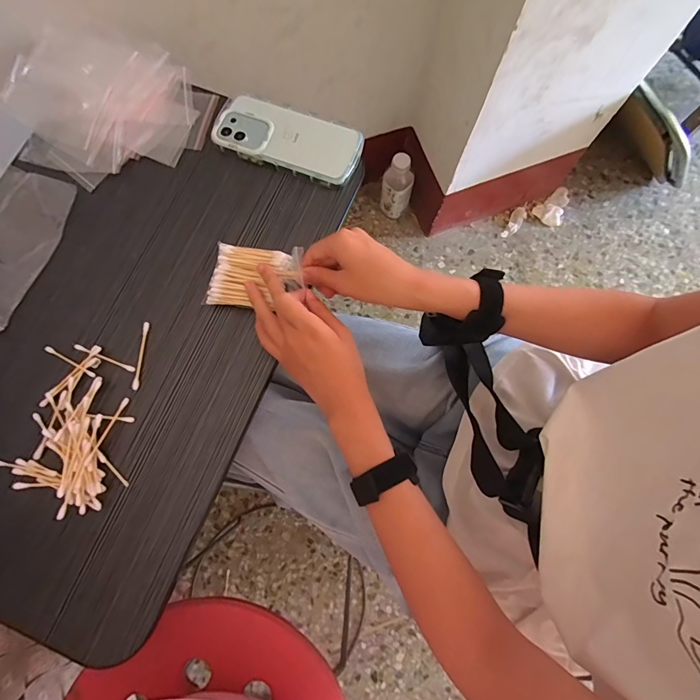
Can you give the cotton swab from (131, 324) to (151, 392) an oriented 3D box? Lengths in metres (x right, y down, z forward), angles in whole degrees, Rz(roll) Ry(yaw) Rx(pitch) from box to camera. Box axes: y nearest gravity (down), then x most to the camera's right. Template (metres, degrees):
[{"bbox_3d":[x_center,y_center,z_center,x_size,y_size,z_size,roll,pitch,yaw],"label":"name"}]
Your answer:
[{"bbox_3d":[-0.218,0.005,0.397,0.007,0.004,0.070,4,77,1],"label":"cotton swab"}]

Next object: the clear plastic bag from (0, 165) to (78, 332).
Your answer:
[{"bbox_3d":[-0.388,-0.117,0.420,0.117,0.014,0.177,23,78,5],"label":"clear plastic bag"}]

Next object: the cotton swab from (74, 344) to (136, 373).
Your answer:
[{"bbox_3d":[-0.255,0.008,0.396,0.071,0.004,0.006,21,78,5],"label":"cotton swab"}]

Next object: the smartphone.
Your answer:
[{"bbox_3d":[-0.073,-0.246,0.450,0.167,0.018,0.074,19,78,4],"label":"smartphone"}]

